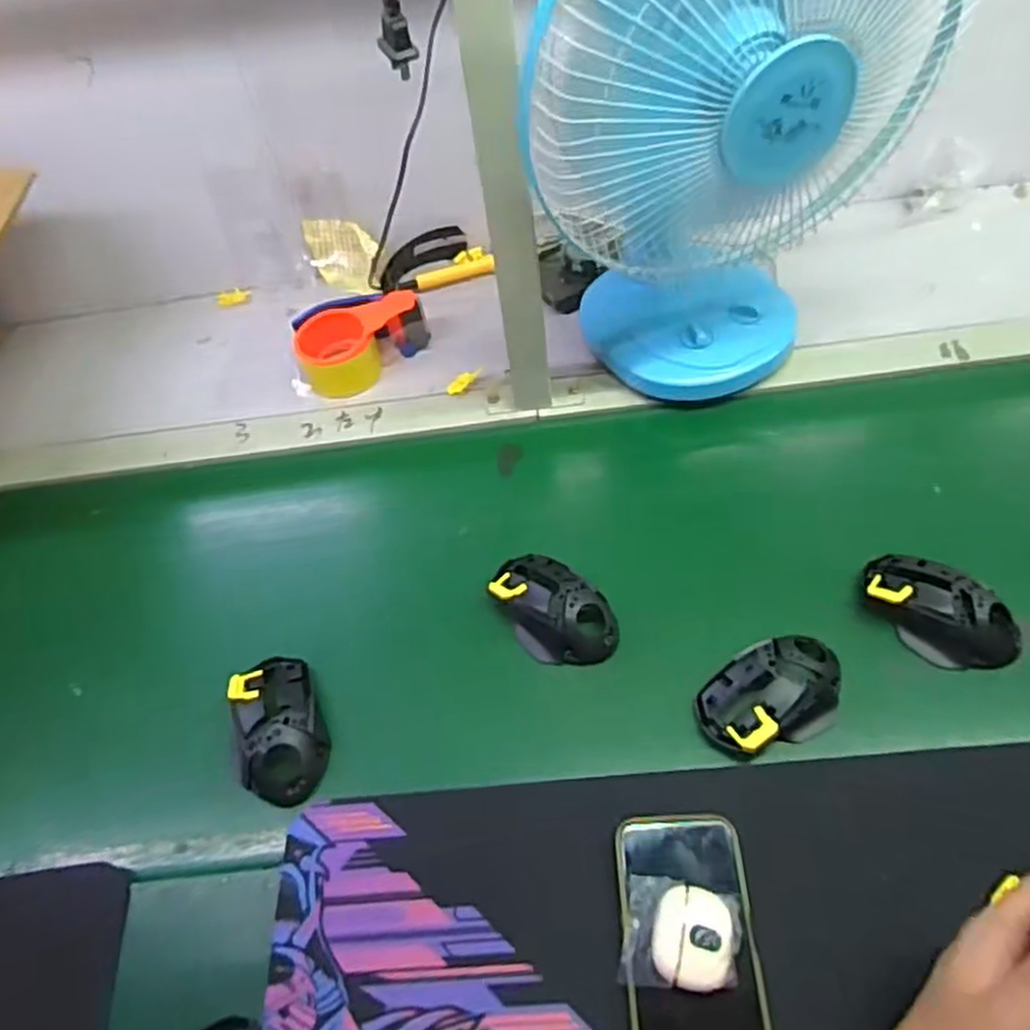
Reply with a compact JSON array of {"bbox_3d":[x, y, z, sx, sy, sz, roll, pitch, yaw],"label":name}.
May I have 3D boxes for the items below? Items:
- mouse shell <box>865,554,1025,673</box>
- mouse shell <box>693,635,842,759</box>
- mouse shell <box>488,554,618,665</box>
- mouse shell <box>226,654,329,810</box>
[{"bbox_3d":[0.325,0.073,0.576,0.054,0.045,0.112,-37,59,-19],"label":"mouse shell"},{"bbox_3d":[0.189,0.130,0.548,0.110,0.032,0.070,-28,57,-14],"label":"mouse shell"},{"bbox_3d":[0.028,0.076,0.612,0.115,0.035,0.069,36,65,27],"label":"mouse shell"},{"bbox_3d":[-0.180,0.164,0.579,0.064,0.035,0.115,-17,55,-7],"label":"mouse shell"}]

